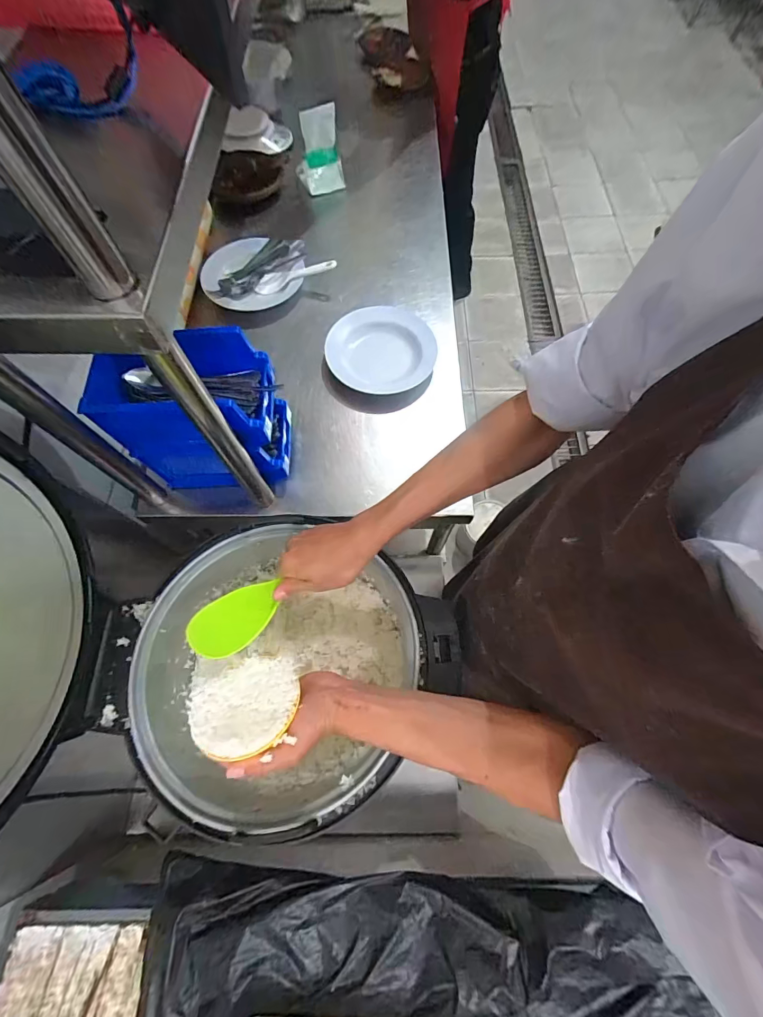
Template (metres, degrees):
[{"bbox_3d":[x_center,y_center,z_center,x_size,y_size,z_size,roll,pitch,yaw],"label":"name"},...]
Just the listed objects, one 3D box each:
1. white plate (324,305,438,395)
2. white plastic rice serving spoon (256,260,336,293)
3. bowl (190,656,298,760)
[{"bbox_3d":[0.009,-0.331,0.815,0.208,0.022,0.243,37,64,8],"label":"white plate"},{"bbox_3d":[-0.192,-0.522,0.888,0.187,0.018,0.043,-11,66,10],"label":"white plastic rice serving spoon"},{"bbox_3d":[-0.135,0.210,0.401,0.100,0.060,0.100,0,31,0],"label":"bowl"}]

